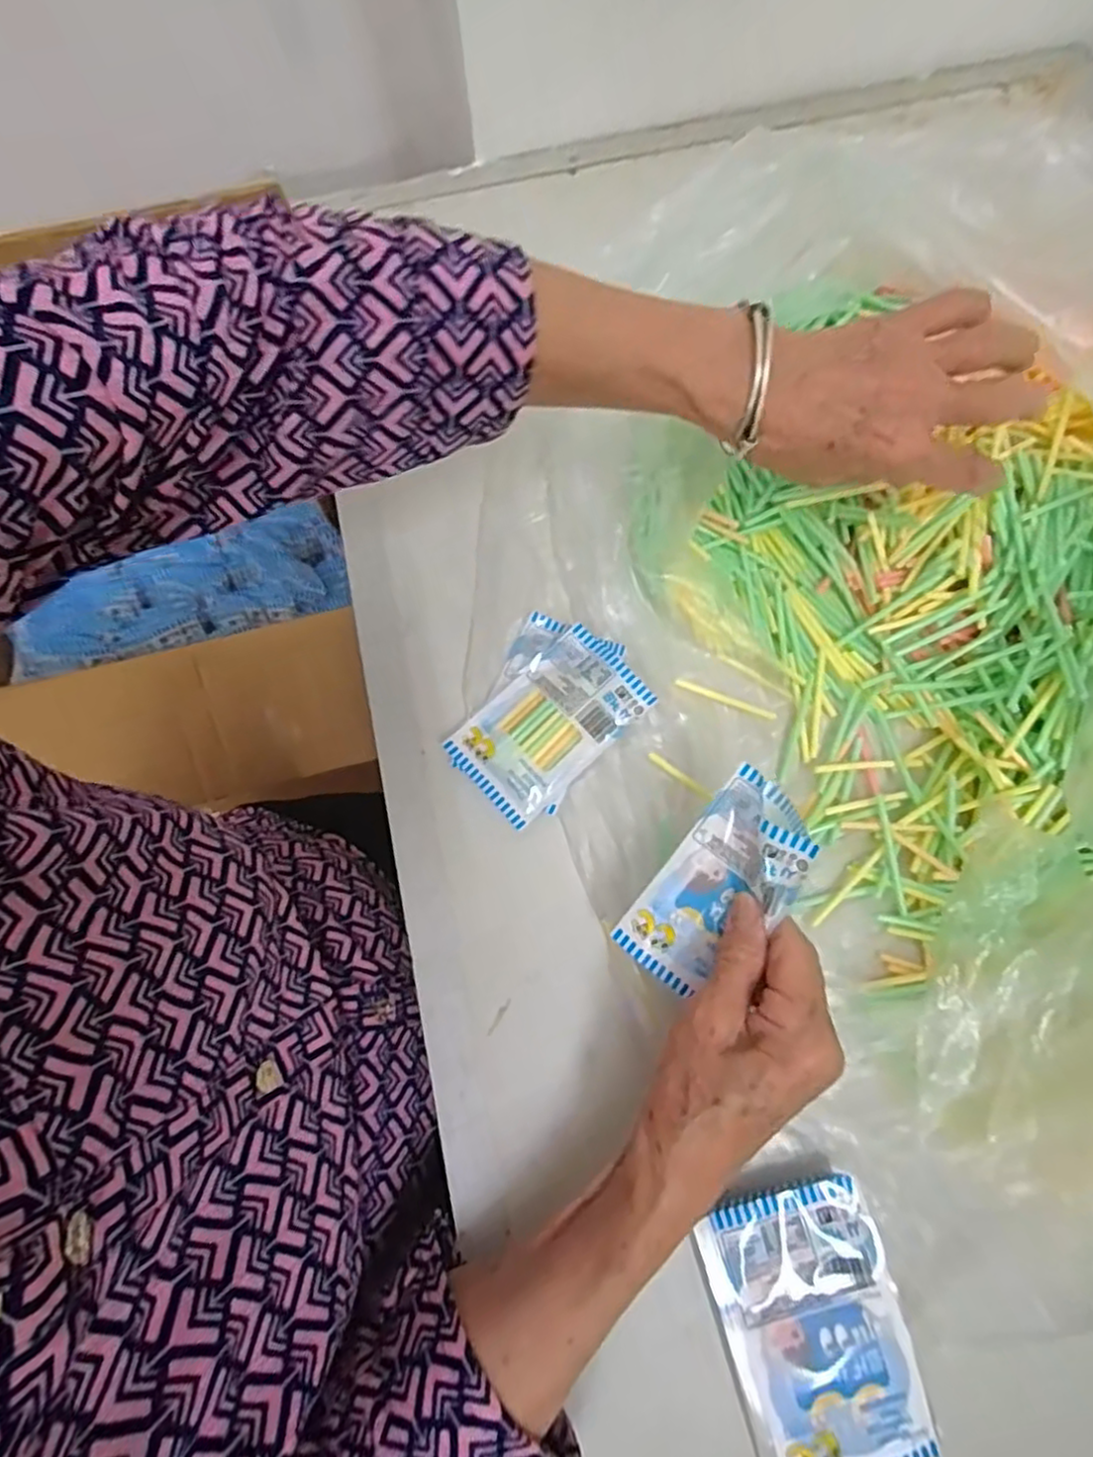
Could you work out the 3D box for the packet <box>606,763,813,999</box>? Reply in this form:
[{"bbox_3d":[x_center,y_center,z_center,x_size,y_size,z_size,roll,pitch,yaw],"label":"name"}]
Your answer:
[{"bbox_3d":[0.078,0.073,0.306,0.049,0.032,0.101,39,102,12],"label":"packet"}]

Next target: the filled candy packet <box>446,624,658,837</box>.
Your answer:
[{"bbox_3d":[0.001,-0.002,0.374,0.101,0.016,0.065,-42,76,-9],"label":"filled candy packet"}]

